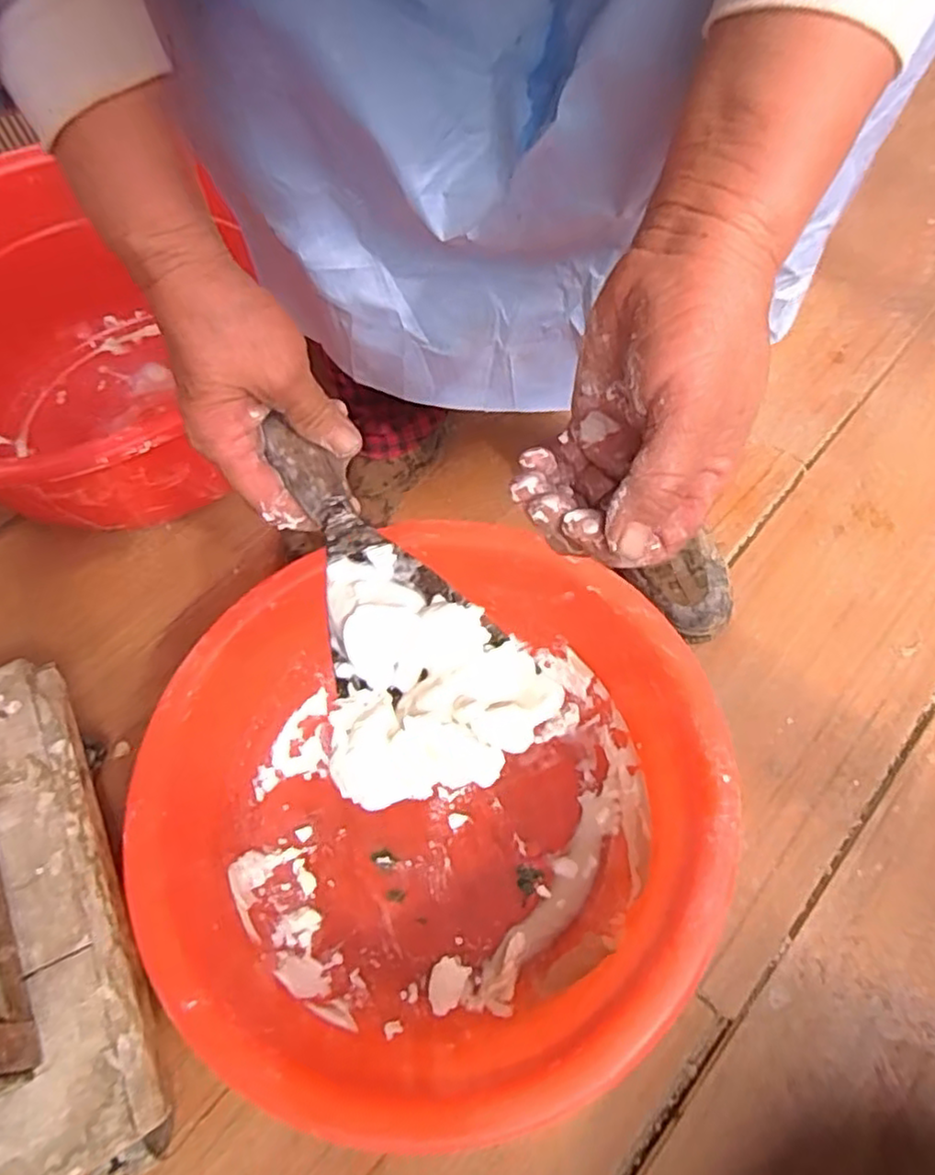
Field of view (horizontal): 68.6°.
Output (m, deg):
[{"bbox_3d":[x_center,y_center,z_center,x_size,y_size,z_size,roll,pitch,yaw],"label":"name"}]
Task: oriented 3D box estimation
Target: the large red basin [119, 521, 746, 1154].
[{"bbox_3d":[-0.008,0.148,0.482,0.341,0.125,0.351,-2,61,0],"label":"large red basin"}]

